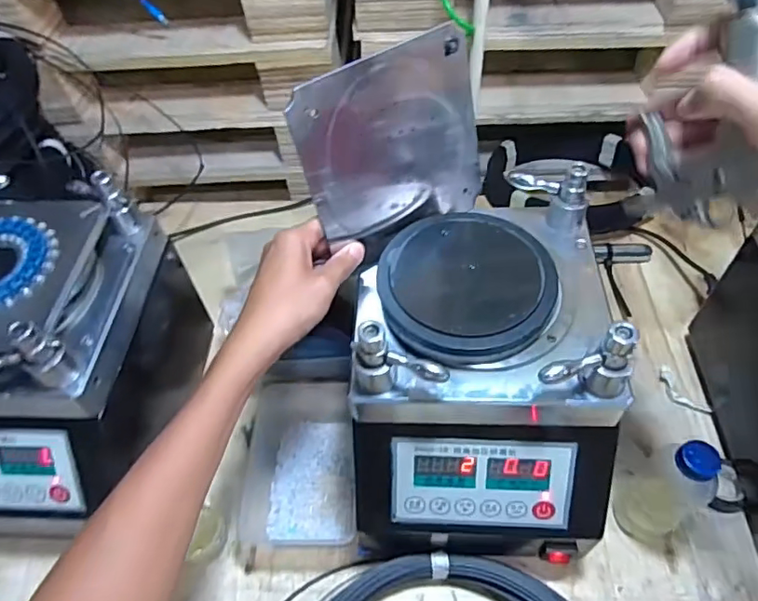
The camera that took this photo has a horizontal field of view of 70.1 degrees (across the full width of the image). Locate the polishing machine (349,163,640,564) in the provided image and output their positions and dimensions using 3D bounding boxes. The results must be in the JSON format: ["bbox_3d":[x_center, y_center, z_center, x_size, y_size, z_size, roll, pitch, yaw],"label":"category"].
[{"bbox_3d":[0.094,0.066,0.514,0.214,0.243,0.273,1,53,6],"label":"polishing machine"}]

